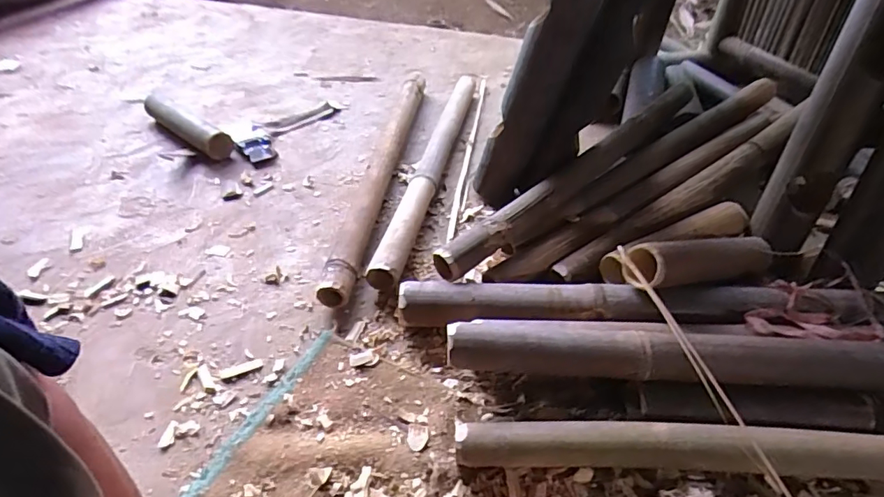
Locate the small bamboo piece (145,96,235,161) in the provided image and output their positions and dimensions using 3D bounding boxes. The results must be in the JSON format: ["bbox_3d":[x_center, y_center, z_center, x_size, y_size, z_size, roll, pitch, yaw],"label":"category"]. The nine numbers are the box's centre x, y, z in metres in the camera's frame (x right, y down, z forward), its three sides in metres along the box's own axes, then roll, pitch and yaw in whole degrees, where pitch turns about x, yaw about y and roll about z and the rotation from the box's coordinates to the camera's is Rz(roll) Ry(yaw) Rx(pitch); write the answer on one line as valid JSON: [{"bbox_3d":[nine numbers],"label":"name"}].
[{"bbox_3d":[-0.502,-0.233,0.981,0.250,0.045,0.043,27,49,24],"label":"small bamboo piece"}]

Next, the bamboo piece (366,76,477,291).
[{"bbox_3d":[-0.015,-0.168,0.935,0.056,0.053,0.639,10,44,9],"label":"bamboo piece"}]

